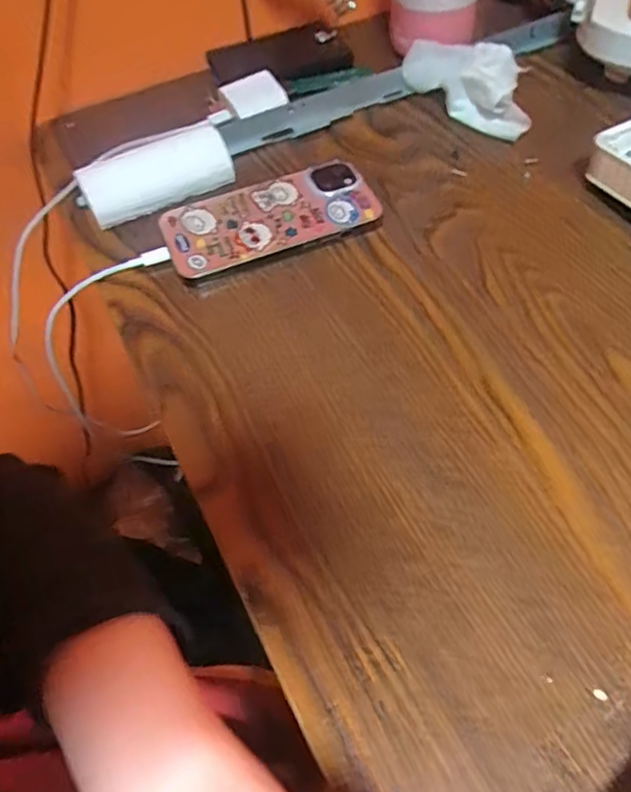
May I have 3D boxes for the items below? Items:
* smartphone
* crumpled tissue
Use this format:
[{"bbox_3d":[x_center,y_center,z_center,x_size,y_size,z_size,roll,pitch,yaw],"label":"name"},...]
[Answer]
[{"bbox_3d":[-0.030,-0.121,0.396,0.139,0.008,0.062,-20,72,-8],"label":"smartphone"},{"bbox_3d":[0.121,-0.235,0.444,0.106,0.036,0.050,36,67,24],"label":"crumpled tissue"}]

